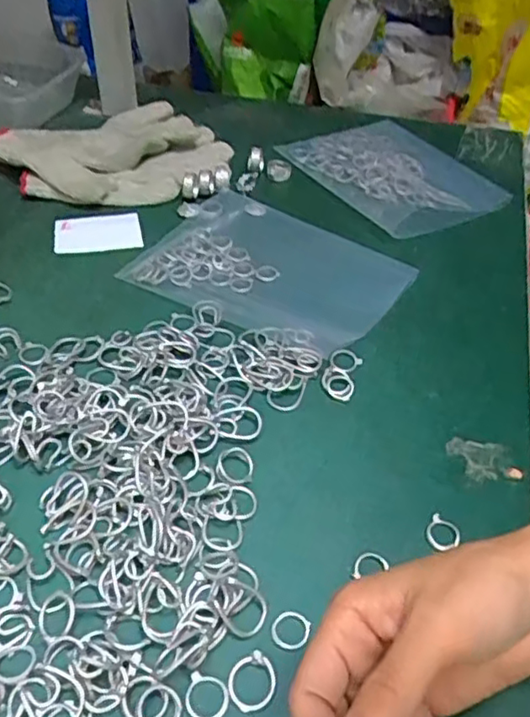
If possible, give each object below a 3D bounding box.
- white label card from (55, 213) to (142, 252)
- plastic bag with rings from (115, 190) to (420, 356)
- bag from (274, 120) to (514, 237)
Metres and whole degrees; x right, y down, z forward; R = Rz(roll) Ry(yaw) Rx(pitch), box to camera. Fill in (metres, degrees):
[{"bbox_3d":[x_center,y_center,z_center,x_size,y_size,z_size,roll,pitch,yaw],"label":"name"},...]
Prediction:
[{"bbox_3d":[-0.148,-0.112,0.572,0.074,0.005,0.057,-8,45,-10],"label":"white label card"},{"bbox_3d":[0.007,-0.076,0.528,0.200,0.009,0.146,27,49,22],"label":"plastic bag with rings"},{"bbox_3d":[0.128,-0.189,0.639,0.143,0.025,0.208,-20,49,-21],"label":"bag"}]

